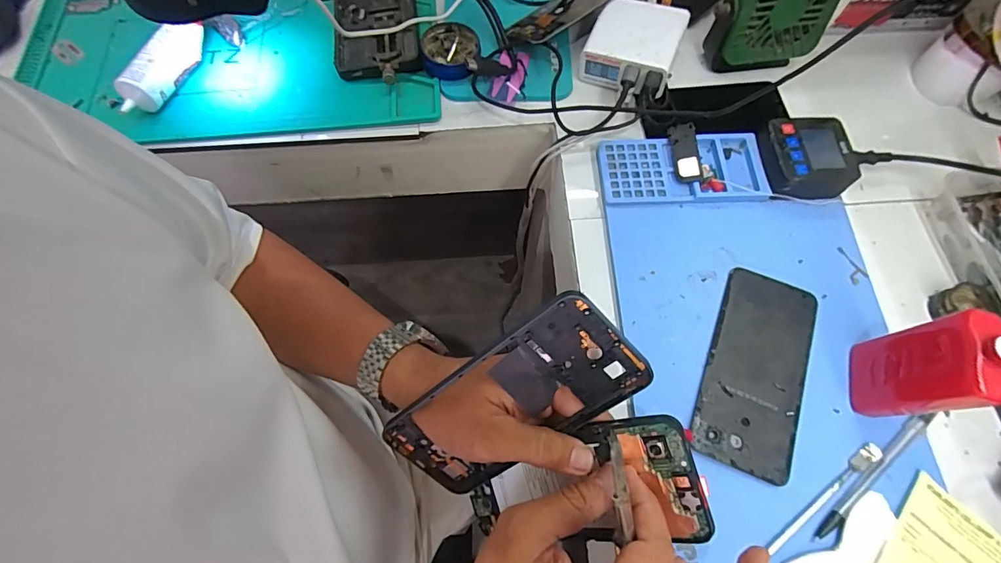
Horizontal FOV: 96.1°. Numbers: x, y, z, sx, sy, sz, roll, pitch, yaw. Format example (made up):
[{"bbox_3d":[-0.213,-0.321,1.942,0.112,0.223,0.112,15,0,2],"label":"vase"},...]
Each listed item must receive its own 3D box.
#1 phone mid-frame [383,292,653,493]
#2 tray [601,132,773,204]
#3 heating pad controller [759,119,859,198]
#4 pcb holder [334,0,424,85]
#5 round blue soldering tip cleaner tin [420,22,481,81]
[{"bbox_3d":[0.004,0.076,0.277,0.164,0.006,0.081,-37,109,21],"label":"phone mid-frame"},{"bbox_3d":[0.169,-0.106,0.421,0.152,0.006,0.069,-3,70,1],"label":"tray"},{"bbox_3d":[0.278,-0.113,0.412,0.074,0.025,0.070,-1,70,2],"label":"heating pad controller"},{"bbox_3d":[-0.133,-0.279,0.473,0.085,0.019,0.160,-10,70,-2],"label":"pcb holder"},{"bbox_3d":[-0.051,-0.238,0.464,0.059,0.015,0.058,-1,70,2],"label":"round blue soldering tip cleaner tin"}]

